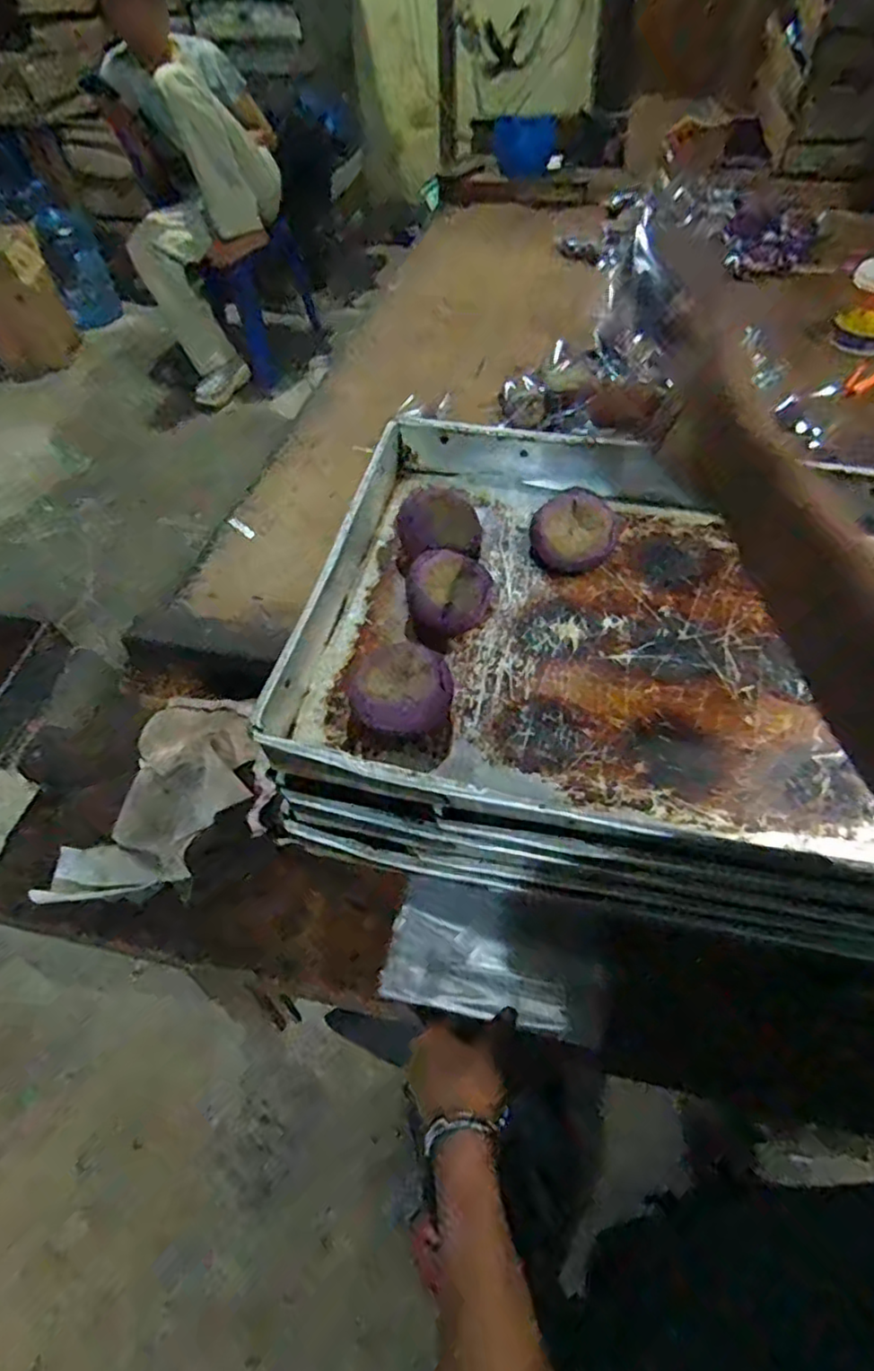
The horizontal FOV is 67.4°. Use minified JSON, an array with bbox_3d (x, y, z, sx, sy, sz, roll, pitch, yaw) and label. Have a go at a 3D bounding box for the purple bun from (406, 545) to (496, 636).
[{"bbox_3d":[0.012,-0.087,0.591,0.076,0.048,0.068,-1,53,2],"label":"purple bun"}]

